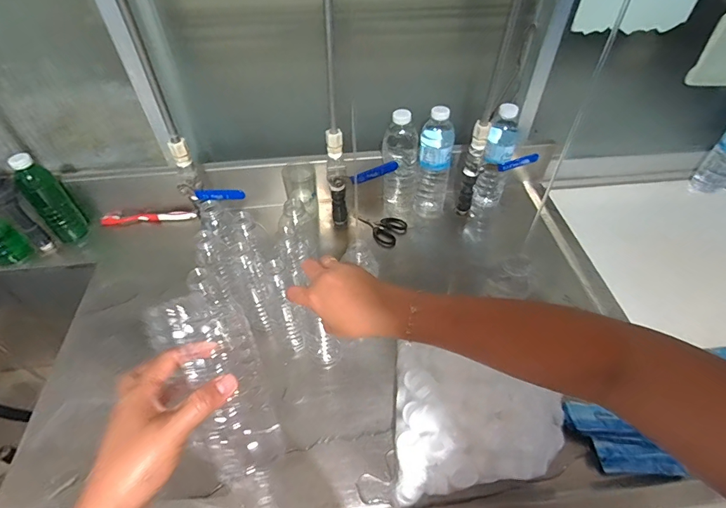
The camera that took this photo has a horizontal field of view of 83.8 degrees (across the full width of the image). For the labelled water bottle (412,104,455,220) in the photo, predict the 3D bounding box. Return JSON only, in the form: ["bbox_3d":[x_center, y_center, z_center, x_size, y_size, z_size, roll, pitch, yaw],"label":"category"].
[{"bbox_3d":[0.134,-0.166,0.762,0.063,0.209,0.061,7,48,7],"label":"labelled water bottle"}]

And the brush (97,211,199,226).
[{"bbox_3d":[-0.432,-0.074,0.816,0.188,0.017,0.020,-3,48,-3],"label":"brush"}]

